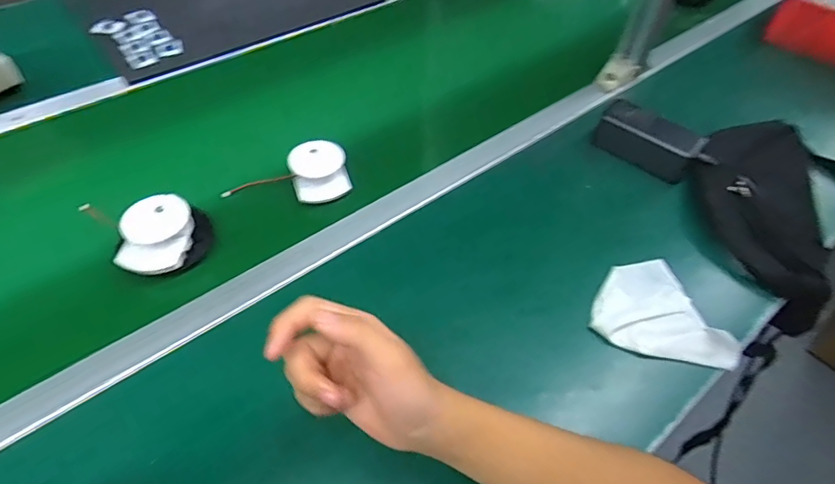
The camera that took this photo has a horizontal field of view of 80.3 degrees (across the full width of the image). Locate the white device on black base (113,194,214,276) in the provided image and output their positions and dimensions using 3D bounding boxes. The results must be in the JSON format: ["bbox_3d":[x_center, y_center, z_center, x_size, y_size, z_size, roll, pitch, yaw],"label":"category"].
[{"bbox_3d":[-0.269,-0.005,0.527,0.077,0.045,0.079,-2,51,-5],"label":"white device on black base"}]

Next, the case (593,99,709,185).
[{"bbox_3d":[0.300,-0.136,0.643,0.126,0.059,0.047,37,58,24],"label":"case"}]

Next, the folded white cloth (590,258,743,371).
[{"bbox_3d":[0.256,0.068,0.527,0.137,0.015,0.114,8,51,4],"label":"folded white cloth"}]

